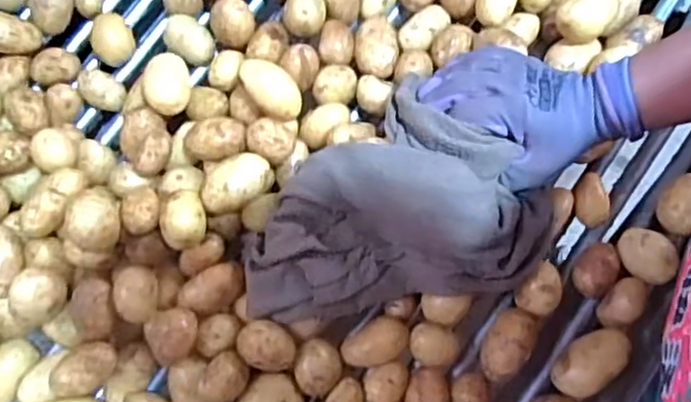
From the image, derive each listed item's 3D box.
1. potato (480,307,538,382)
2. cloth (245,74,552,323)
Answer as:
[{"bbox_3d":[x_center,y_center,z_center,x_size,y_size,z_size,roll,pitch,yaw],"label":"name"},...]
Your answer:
[{"bbox_3d":[0.125,0.108,0.495,0.032,0.027,0.056,32,79,7],"label":"potato"},{"bbox_3d":[0.035,-0.001,0.489,0.227,0.073,0.147,-7,71,-1],"label":"cloth"}]

